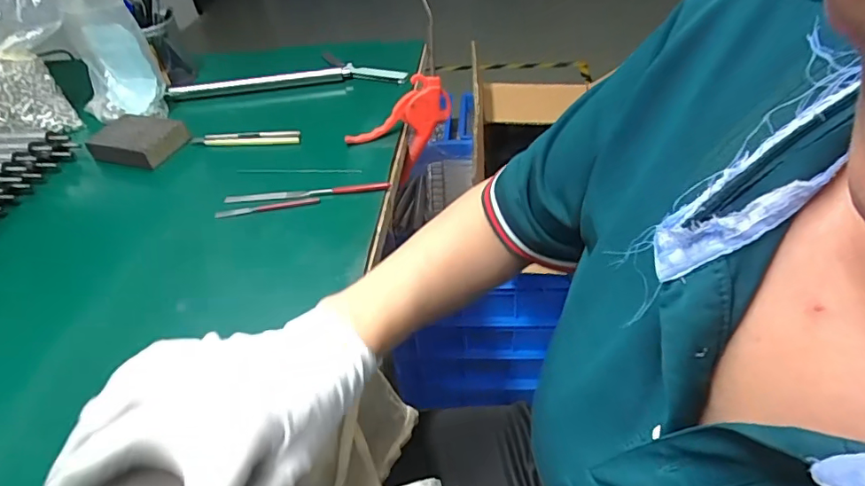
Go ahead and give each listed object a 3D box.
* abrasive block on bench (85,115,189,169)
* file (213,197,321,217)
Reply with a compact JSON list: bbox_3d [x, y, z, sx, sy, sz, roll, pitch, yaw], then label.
[{"bbox_3d":[-0.365,-0.130,0.618,0.107,0.029,0.071,14,45,20],"label":"abrasive block on bench"},{"bbox_3d":[-0.171,-0.038,0.519,0.109,0.006,0.009,-6,42,-1],"label":"file"}]

